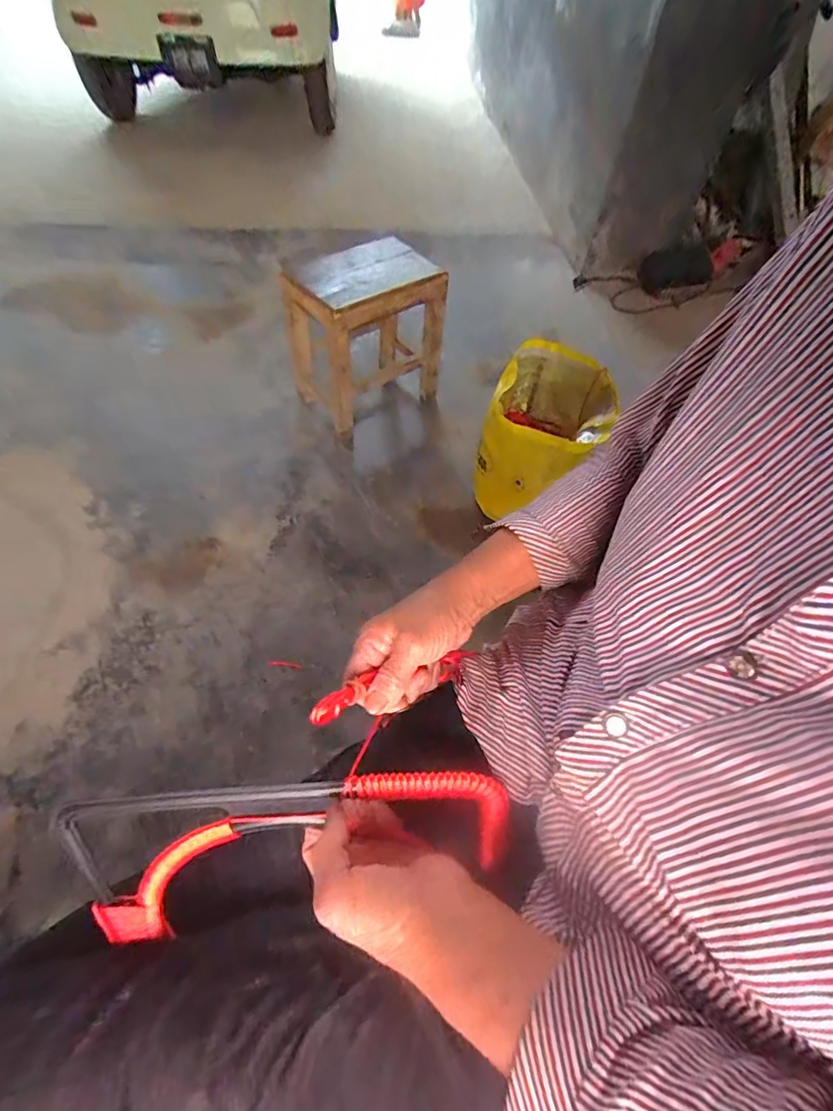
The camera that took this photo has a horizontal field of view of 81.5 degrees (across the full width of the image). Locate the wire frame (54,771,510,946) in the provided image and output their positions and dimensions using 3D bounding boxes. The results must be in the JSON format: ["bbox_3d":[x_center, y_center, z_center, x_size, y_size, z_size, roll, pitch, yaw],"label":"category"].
[{"bbox_3d":[-0.101,0.214,0.359,0.336,0.130,0.082,-14,56,4],"label":"wire frame"}]

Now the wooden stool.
[{"bbox_3d":[-0.105,-0.451,1.050,0.297,0.331,0.183,-29,62,-23],"label":"wooden stool"}]

